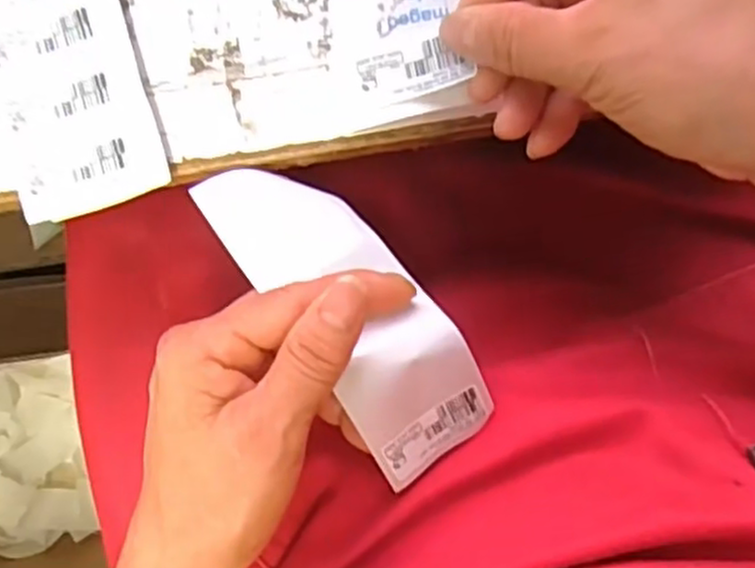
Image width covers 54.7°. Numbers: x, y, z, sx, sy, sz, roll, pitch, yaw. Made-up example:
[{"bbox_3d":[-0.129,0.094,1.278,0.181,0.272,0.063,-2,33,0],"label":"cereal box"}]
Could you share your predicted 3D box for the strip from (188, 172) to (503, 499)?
[{"bbox_3d":[-0.013,0.008,0.283,0.053,0.033,0.137,-40,82,0],"label":"strip"}]

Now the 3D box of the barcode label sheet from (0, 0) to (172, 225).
[{"bbox_3d":[-0.129,-0.105,0.283,0.057,0.005,0.154,-15,93,2],"label":"barcode label sheet"}]

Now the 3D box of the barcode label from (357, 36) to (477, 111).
[{"bbox_3d":[0.011,-0.078,0.270,0.037,0.004,0.019,-13,90,11],"label":"barcode label"}]

